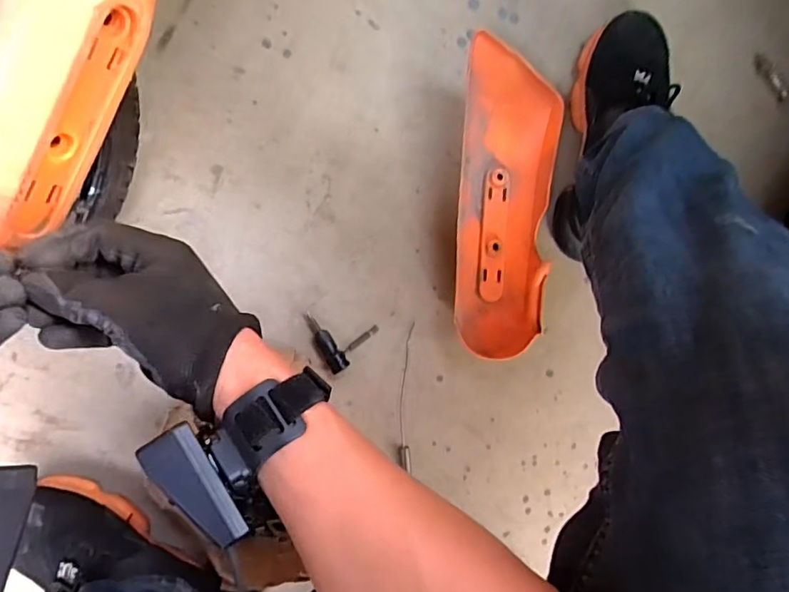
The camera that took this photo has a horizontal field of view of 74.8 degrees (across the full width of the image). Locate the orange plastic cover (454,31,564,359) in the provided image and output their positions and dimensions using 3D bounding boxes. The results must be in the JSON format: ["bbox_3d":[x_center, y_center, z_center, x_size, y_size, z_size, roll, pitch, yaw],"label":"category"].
[{"bbox_3d":[0.124,-0.094,0.568,0.110,0.076,0.319,0,90,-7],"label":"orange plastic cover"}]

